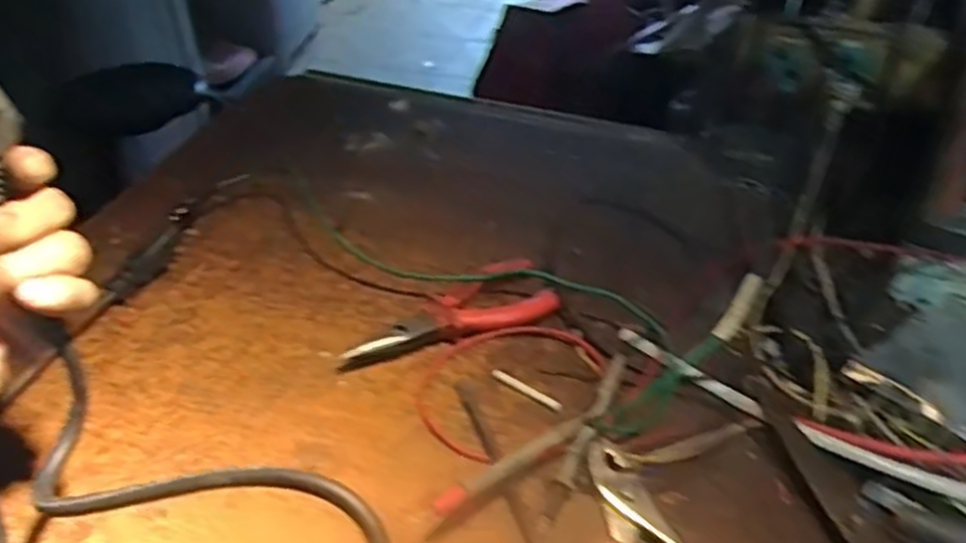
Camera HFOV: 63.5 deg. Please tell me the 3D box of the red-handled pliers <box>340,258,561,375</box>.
[{"bbox_3d":[-0.024,0.024,0.500,0.142,0.016,0.045,-15,42,-16],"label":"red-handled pliers"}]

